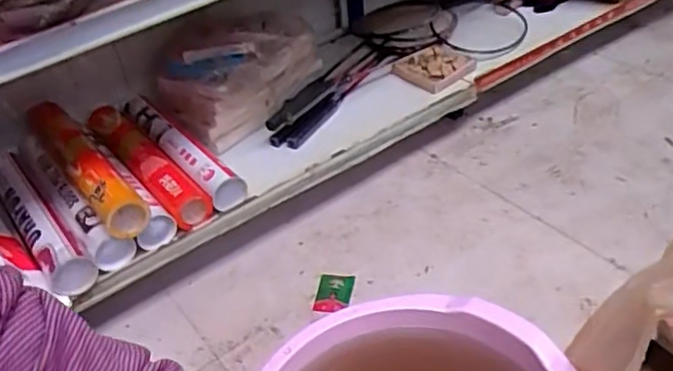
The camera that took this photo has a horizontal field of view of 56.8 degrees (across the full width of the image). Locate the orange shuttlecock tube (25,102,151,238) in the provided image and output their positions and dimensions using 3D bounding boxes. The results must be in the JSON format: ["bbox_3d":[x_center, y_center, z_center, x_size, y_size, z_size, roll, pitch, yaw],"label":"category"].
[{"bbox_3d":[-0.421,-0.035,1.032,0.066,0.072,0.362,-30,44,-26],"label":"orange shuttlecock tube"}]

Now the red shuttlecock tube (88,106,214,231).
[{"bbox_3d":[-0.338,-0.040,1.100,0.069,0.085,0.343,-32,45,-28],"label":"red shuttlecock tube"}]

